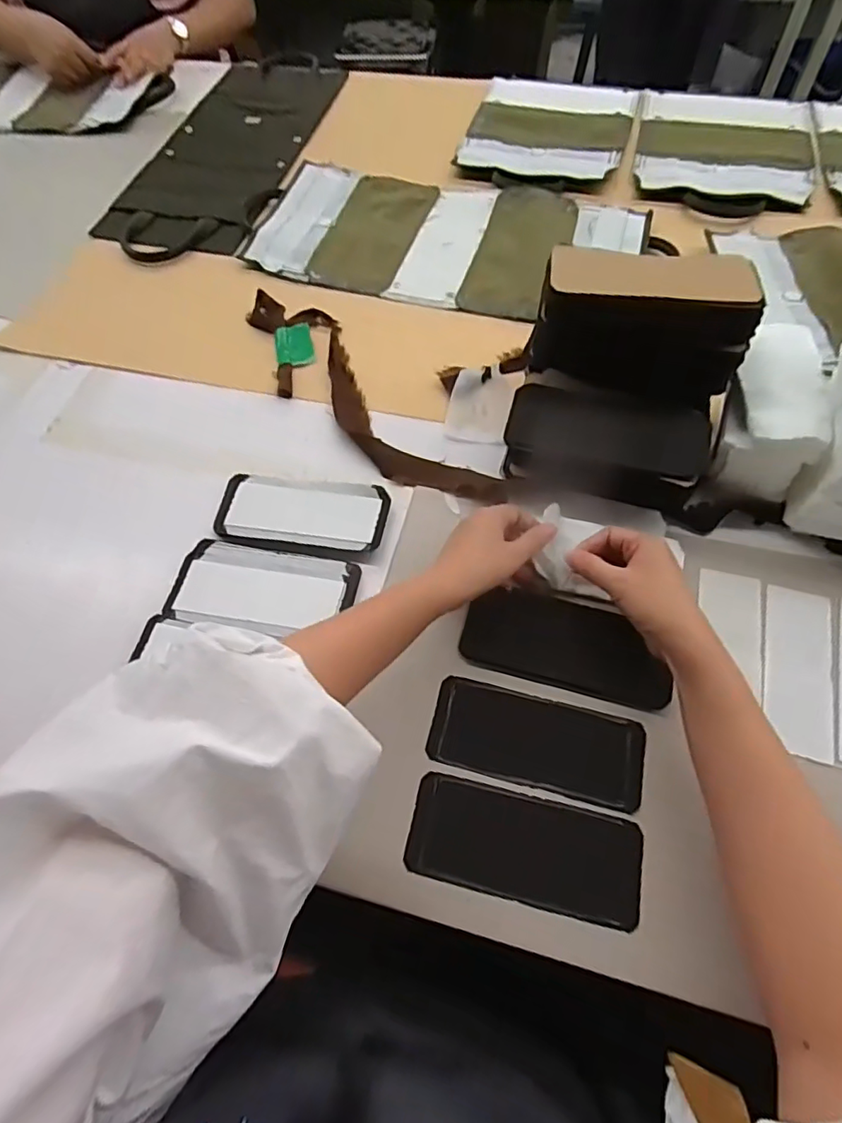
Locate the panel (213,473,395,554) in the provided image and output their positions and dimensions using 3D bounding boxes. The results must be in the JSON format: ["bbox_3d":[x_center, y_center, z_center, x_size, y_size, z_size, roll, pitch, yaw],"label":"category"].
[{"bbox_3d":[-0.119,-0.051,0.566,0.168,0.010,0.078,5,64,6],"label":"panel"}]

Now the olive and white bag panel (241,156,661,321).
[{"bbox_3d":[0.031,-0.438,0.764,0.500,0.012,0.239,13,65,10],"label":"olive and white bag panel"}]

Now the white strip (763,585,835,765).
[{"bbox_3d":[0.315,0.088,0.471,0.052,0.006,0.144,13,65,10],"label":"white strip"}]

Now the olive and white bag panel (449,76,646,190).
[{"bbox_3d":[0.195,-0.658,0.874,0.235,0.018,0.290,15,66,10],"label":"olive and white bag panel"}]

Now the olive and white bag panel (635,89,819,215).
[{"bbox_3d":[0.445,-0.601,0.829,0.244,0.017,0.312,12,65,9],"label":"olive and white bag panel"}]

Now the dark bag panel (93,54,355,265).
[{"bbox_3d":[-0.302,-0.643,0.890,0.240,0.016,0.521,12,65,9],"label":"dark bag panel"}]

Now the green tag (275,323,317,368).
[{"bbox_3d":[-0.153,-0.262,0.687,0.044,0.004,0.065,-13,64,-3],"label":"green tag"}]

